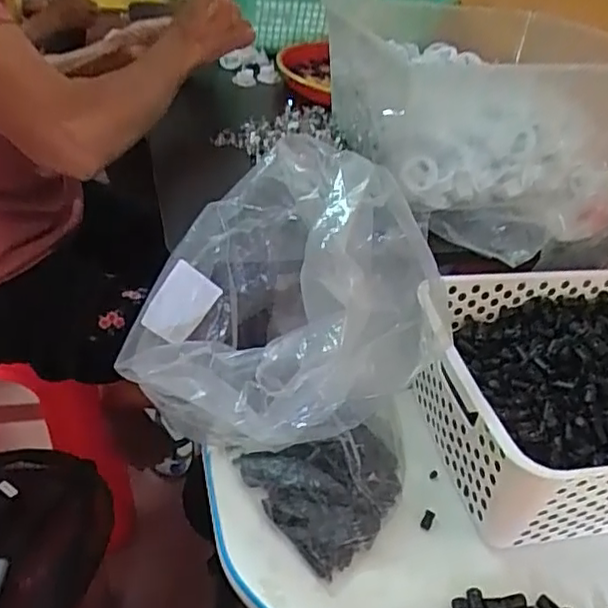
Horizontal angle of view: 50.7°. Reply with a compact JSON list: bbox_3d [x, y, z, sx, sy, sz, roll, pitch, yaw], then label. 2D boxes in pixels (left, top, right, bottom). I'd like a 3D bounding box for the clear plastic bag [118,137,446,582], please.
[{"bbox_3d":[-0.031,-0.015,0.465,0.197,0.157,0.234,-2,39,-12],"label":"clear plastic bag"}]

